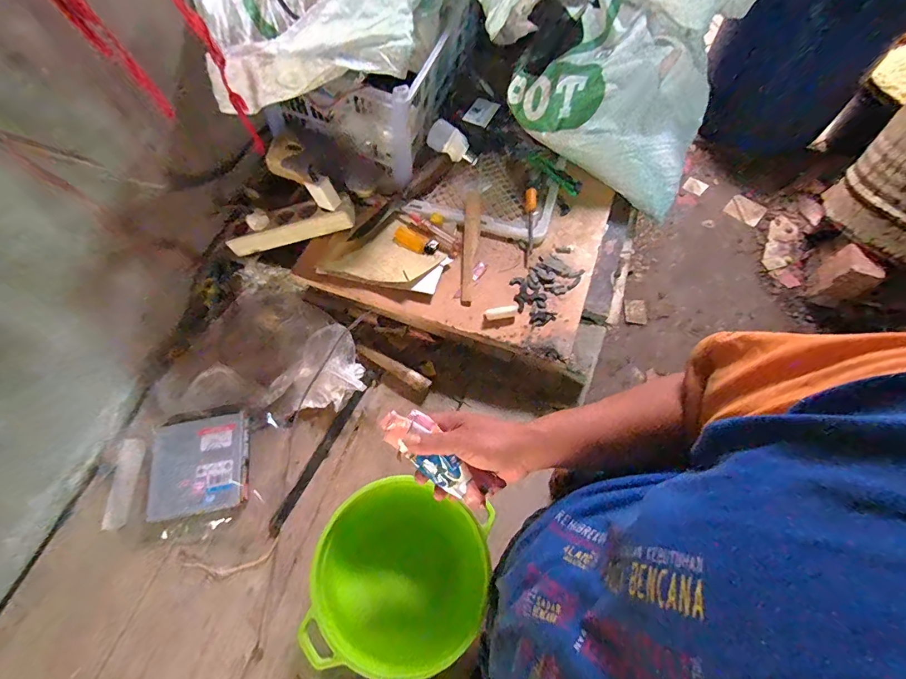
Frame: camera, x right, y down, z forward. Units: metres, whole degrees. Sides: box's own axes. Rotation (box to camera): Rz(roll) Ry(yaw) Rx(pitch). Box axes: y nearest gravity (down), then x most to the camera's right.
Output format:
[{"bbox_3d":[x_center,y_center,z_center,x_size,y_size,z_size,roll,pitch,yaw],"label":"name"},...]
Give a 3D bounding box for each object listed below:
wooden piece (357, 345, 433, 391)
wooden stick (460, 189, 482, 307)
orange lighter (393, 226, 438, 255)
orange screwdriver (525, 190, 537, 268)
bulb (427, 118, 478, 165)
[{"bbox_3d":[-0.098,0.045,0.677,0.133,0.014,0.022,28,72,13],"label":"wooden piece"},{"bbox_3d":[0.030,-0.163,0.698,0.029,0.006,0.237,2,68,4],"label":"wooden stick"},{"bbox_3d":[-0.066,-0.169,0.701,0.079,0.009,0.034,27,72,13],"label":"orange lighter"},{"bbox_3d":[0.132,-0.197,0.710,0.020,0.019,0.154,6,75,1],"label":"orange screwdriver"},{"bbox_3d":[-0.003,-0.364,0.757,0.049,0.055,0.091,-43,72,-16],"label":"bulb"}]

